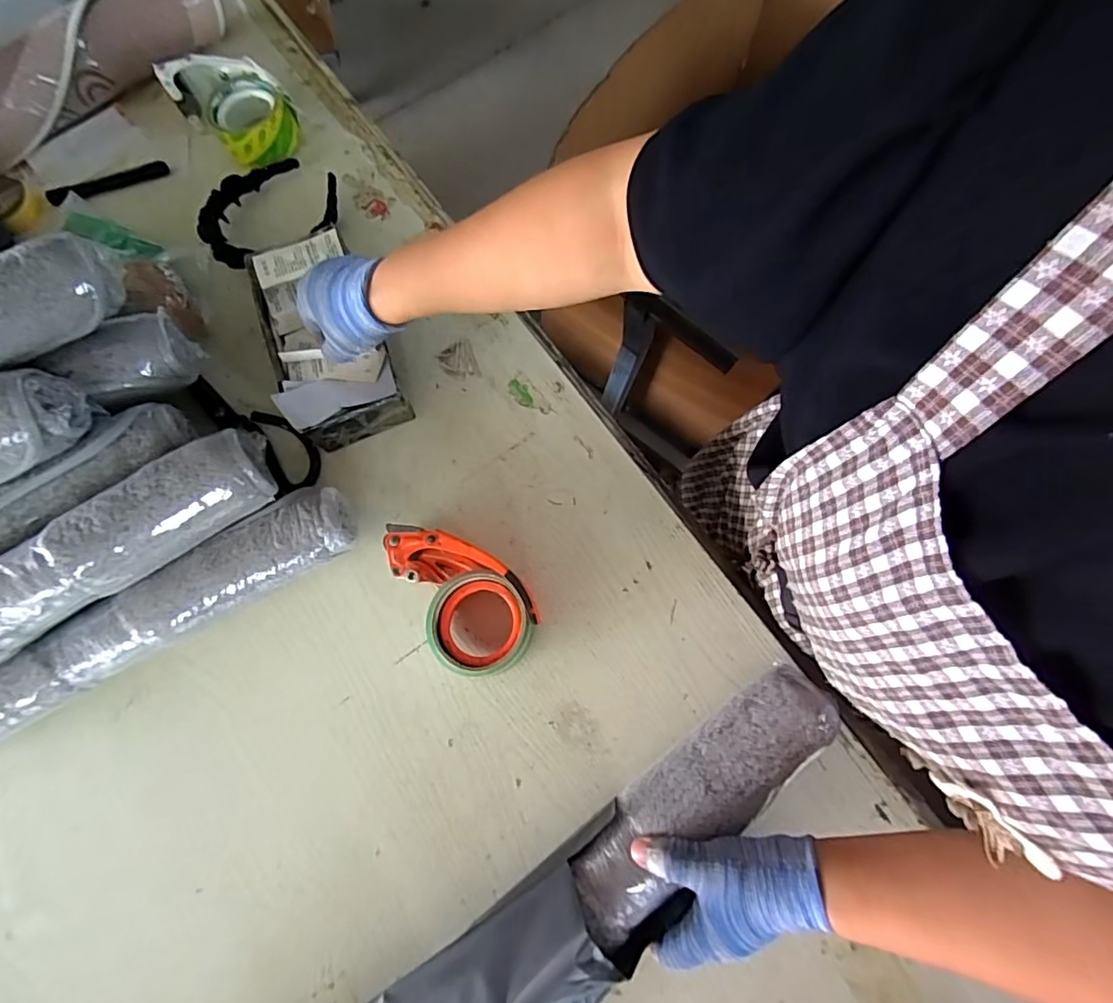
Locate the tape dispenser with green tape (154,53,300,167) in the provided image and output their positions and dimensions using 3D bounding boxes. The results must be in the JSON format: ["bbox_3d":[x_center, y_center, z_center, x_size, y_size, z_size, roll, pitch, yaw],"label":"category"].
[{"bbox_3d":[-0.383,-0.470,0.638,0.142,0.063,0.092,36,79,10],"label":"tape dispenser with green tape"}]

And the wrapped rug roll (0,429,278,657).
[{"bbox_3d":[-0.410,0.068,0.409,0.392,0.065,0.056,-36,77,-8],"label":"wrapped rug roll"}]

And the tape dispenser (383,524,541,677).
[{"bbox_3d":[-0.081,0.081,0.485,0.090,0.062,0.153,-30,75,-6],"label":"tape dispenser"}]

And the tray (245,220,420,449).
[{"bbox_3d":[-0.237,-0.165,0.538,0.107,0.049,0.214,-26,82,-8],"label":"tray"}]

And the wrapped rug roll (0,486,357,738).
[{"bbox_3d":[-0.376,0.111,0.478,0.412,0.078,0.065,-29,76,-6],"label":"wrapped rug roll"}]

